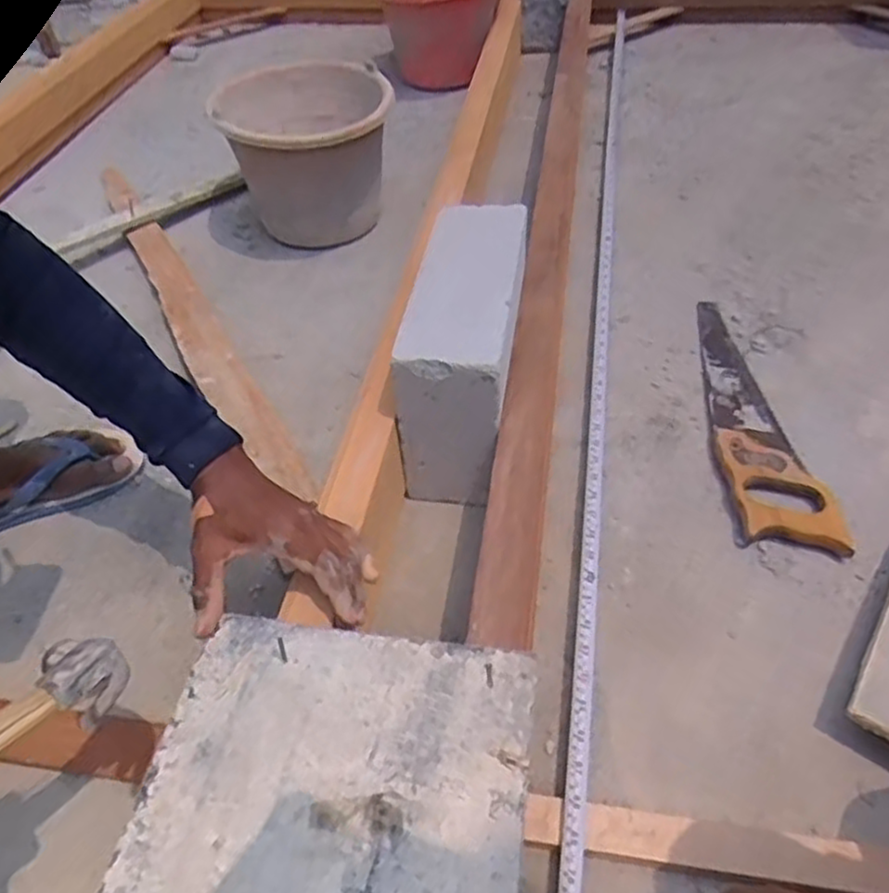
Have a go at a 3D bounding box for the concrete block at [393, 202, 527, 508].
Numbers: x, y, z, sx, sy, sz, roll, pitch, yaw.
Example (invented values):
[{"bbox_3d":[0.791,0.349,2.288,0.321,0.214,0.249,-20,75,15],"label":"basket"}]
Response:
[{"bbox_3d":[0.026,-0.101,0.803,0.102,0.208,0.269,5,48,8],"label":"concrete block"}]

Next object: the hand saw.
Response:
[{"bbox_3d":[0.353,-0.050,0.851,0.100,0.022,0.406,1,47,4],"label":"hand saw"}]

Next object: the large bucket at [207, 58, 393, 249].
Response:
[{"bbox_3d":[-0.201,-0.437,1.116,0.253,0.189,0.241,-2,47,2],"label":"large bucket"}]

